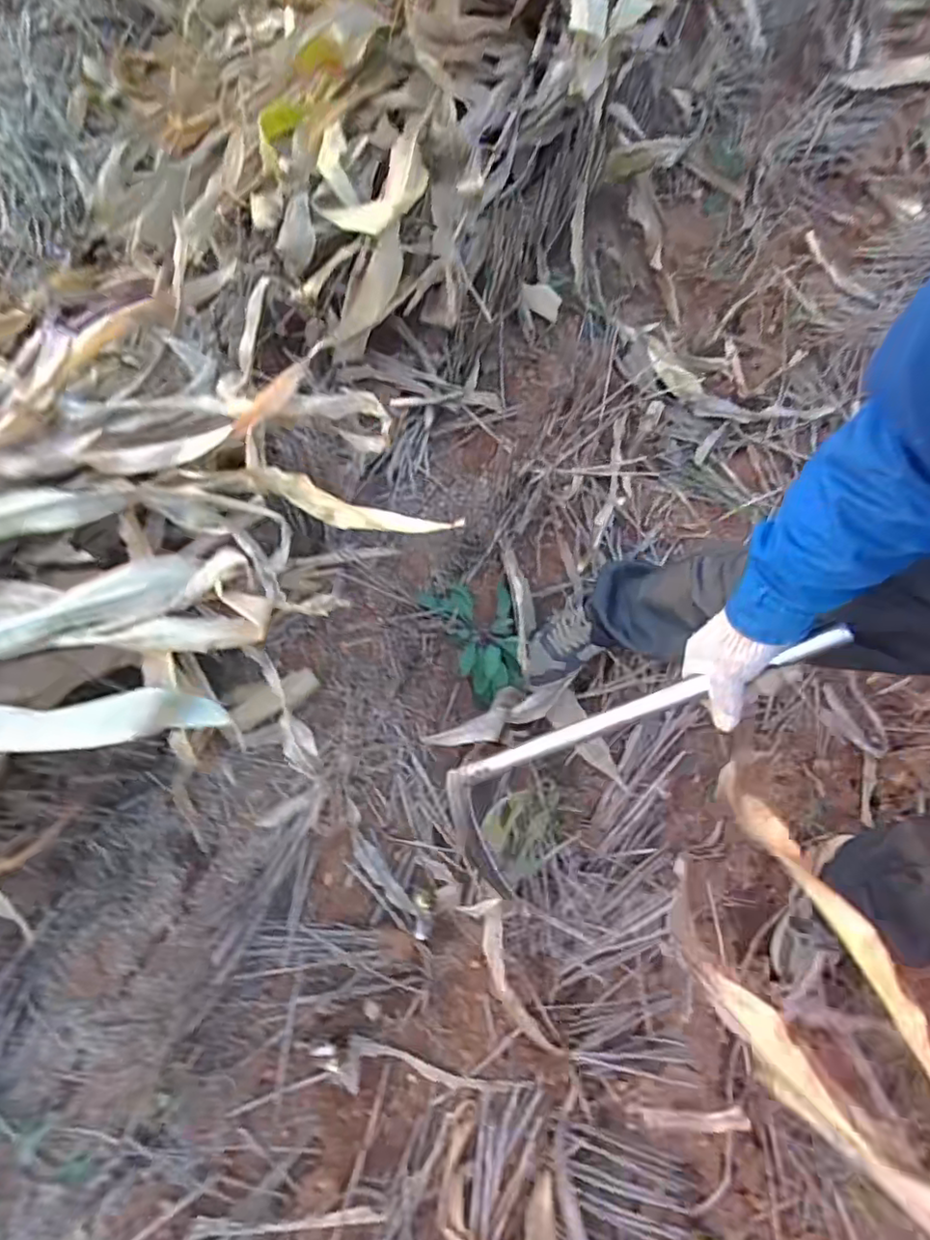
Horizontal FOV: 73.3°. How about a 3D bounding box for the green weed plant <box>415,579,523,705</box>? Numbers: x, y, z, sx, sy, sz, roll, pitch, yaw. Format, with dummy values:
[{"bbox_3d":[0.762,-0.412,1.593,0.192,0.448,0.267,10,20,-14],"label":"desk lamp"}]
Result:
[{"bbox_3d":[0.029,0.029,1.100,0.162,0.069,0.213,-20,71,-9],"label":"green weed plant"}]

